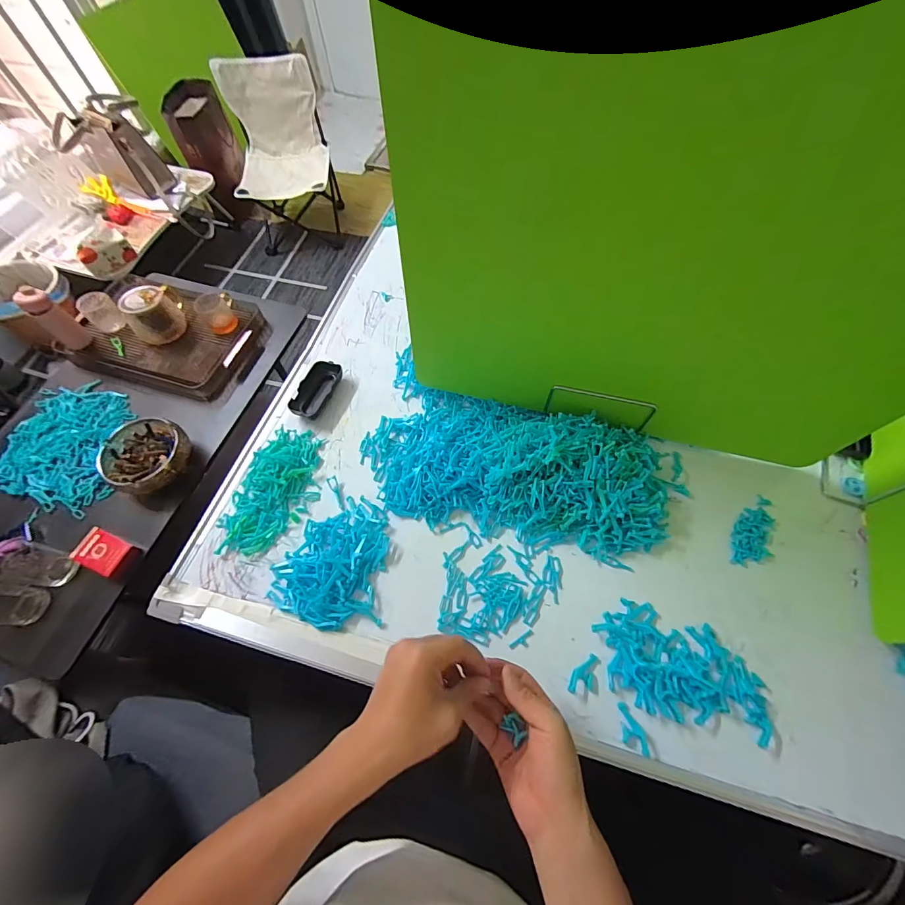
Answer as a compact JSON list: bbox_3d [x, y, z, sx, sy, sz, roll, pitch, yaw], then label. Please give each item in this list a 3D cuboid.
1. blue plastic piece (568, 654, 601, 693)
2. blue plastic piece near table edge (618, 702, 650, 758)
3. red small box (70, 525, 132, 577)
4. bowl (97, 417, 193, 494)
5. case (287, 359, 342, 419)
[{"bbox_3d":[0.154,0.259,0.458,0.024,0.006,0.049,28,65,16],"label":"blue plastic piece"},{"bbox_3d":[0.200,0.305,0.433,0.027,0.008,0.048,2,60,3],"label":"blue plastic piece near table edge"},{"bbox_3d":[-0.587,0.166,0.660,0.092,0.028,0.058,20,66,12],"label":"red small box"},{"bbox_3d":[-0.550,0.010,0.713,0.138,0.065,0.133,-1,64,2],"label":"bowl"},{"bbox_3d":[-0.226,-0.102,0.648,0.045,0.028,0.107,19,63,12],"label":"case"}]

